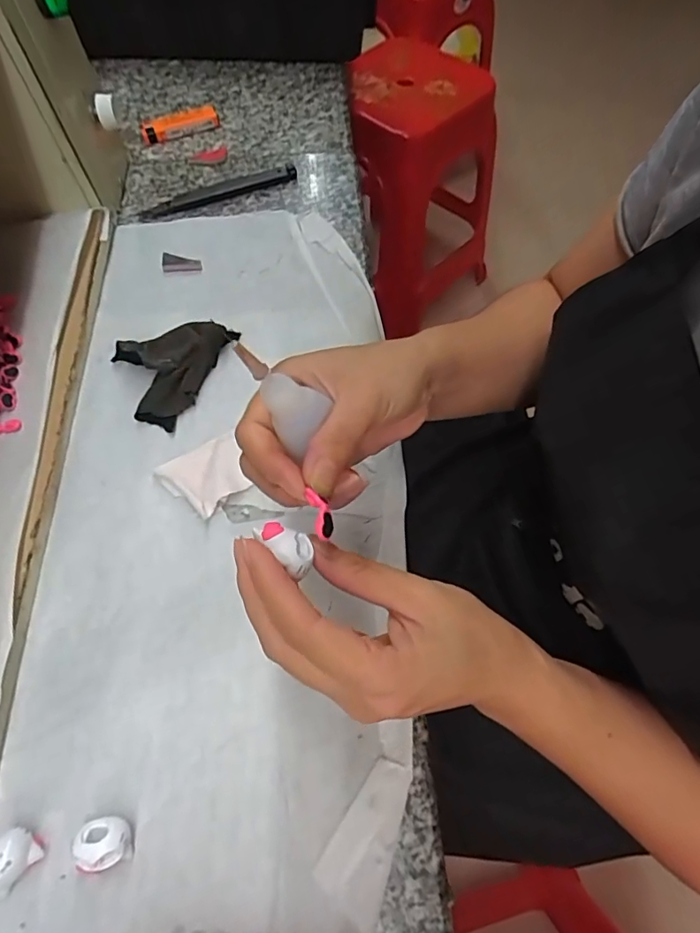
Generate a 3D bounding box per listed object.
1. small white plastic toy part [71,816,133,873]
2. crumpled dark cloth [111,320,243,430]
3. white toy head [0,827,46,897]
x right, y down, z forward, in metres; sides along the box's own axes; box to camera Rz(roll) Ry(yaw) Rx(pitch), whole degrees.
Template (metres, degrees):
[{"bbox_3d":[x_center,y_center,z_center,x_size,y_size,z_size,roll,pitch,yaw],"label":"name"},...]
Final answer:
[{"bbox_3d":[-0.117,0.180,0.247,0.023,0.021,0.020,-16,64,-6],"label":"small white plastic toy part"},{"bbox_3d":[-0.137,-0.076,0.375,0.071,0.023,0.088,20,66,12],"label":"crumpled dark cloth"},{"bbox_3d":[-0.163,0.187,0.246,0.024,0.019,0.022,-30,66,-13],"label":"white toy head"}]

